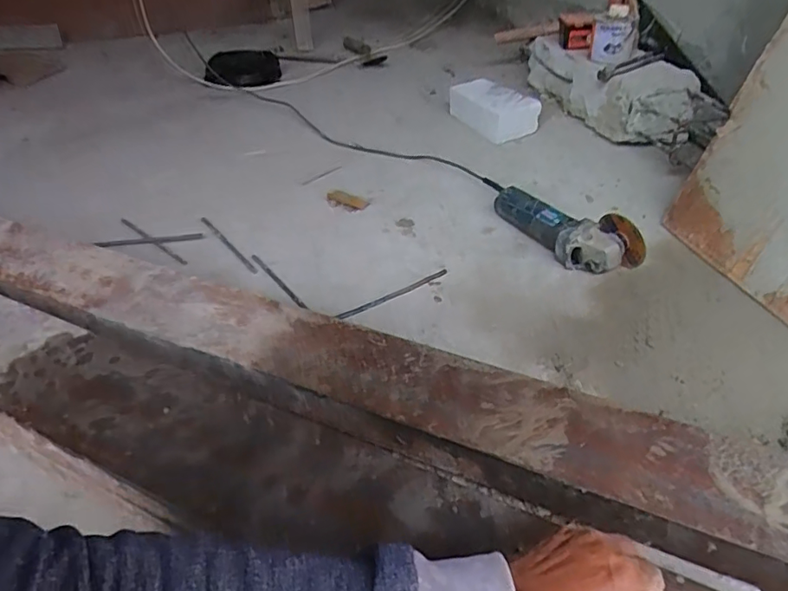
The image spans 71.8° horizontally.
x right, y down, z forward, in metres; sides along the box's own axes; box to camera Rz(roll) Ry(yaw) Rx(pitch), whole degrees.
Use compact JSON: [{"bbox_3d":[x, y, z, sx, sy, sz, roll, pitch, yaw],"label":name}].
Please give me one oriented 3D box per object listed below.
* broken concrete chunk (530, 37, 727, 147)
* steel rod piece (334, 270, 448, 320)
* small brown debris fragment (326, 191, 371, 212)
[{"bbox_3d":[0.517,-0.501,1.318,0.177,0.158,0.614,-13,42,-11],"label":"broken concrete chunk"},{"bbox_3d":[0.002,-0.001,0.881,0.204,0.011,0.017,-23,44,-21],"label":"steel rod piece"},{"bbox_3d":[-0.102,-0.192,1.098,0.108,0.021,0.031,22,47,27],"label":"small brown debris fragment"}]

